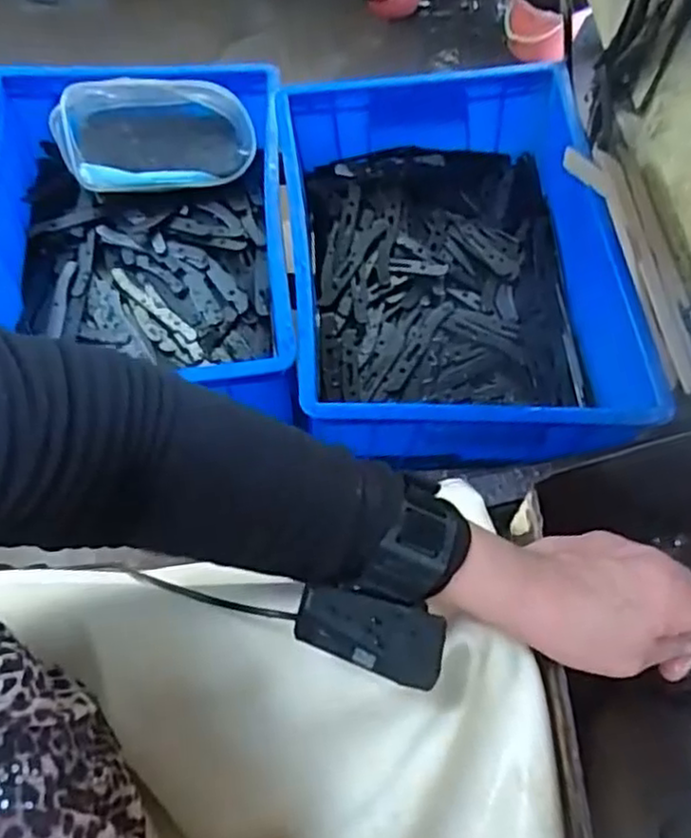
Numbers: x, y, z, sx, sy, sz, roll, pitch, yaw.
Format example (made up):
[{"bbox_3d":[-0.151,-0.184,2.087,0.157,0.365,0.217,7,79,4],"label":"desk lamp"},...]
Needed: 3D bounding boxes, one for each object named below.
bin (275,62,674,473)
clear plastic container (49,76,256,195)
[{"bbox_3d":[0.099,-0.152,0.686,0.296,0.117,0.406,-4,65,-1],"label":"bin"},{"bbox_3d":[-0.204,-0.301,0.753,0.197,0.055,0.110,-11,93,-12],"label":"clear plastic container"}]

